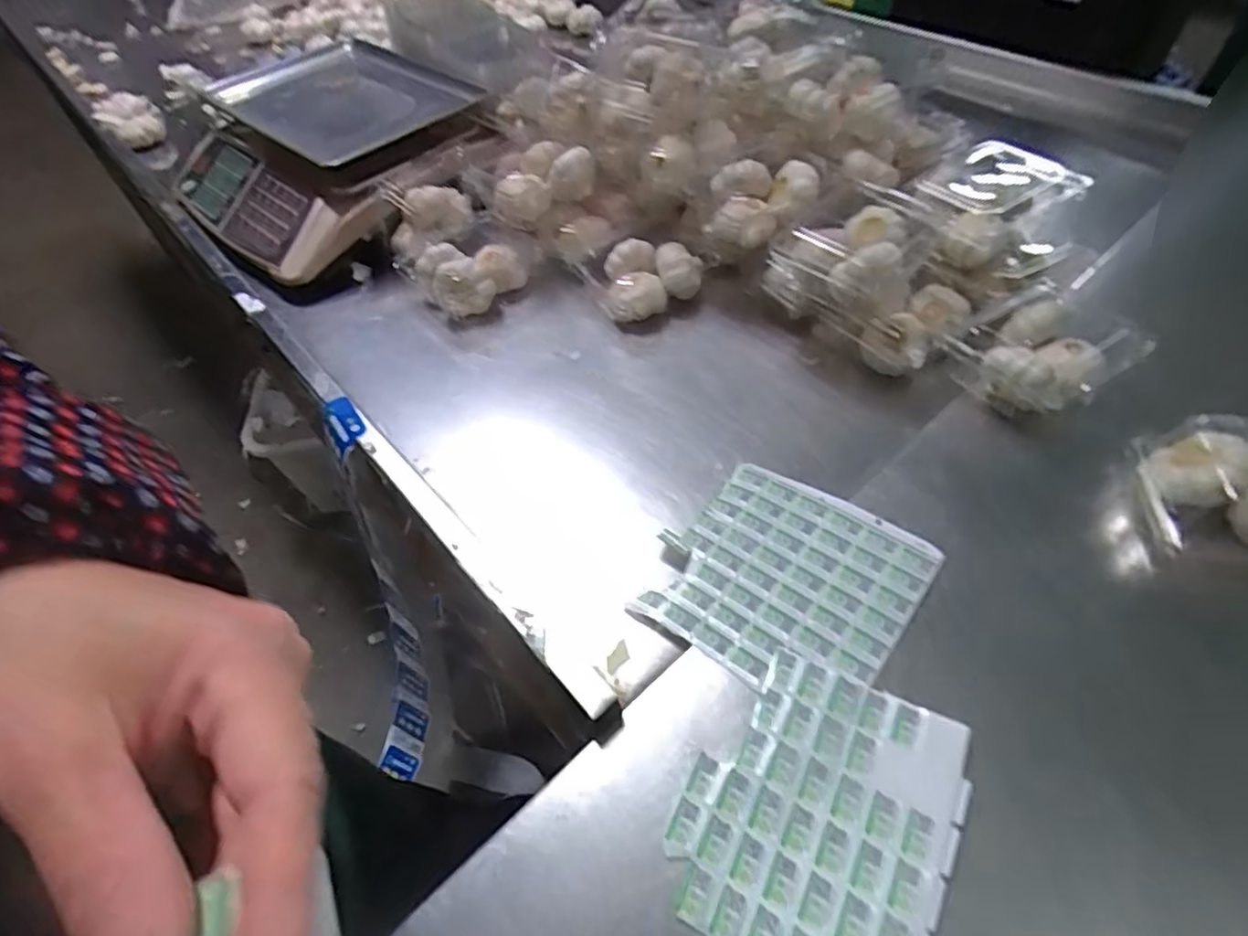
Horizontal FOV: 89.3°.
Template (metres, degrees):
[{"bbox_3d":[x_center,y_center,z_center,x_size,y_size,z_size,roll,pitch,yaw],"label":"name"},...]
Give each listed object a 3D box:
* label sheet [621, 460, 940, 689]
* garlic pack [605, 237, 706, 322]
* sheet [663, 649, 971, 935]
[{"bbox_3d":[0.120,0.081,0.469,0.167,0.008,0.166,29,59,26],"label":"label sheet"},{"bbox_3d":[0.031,-0.192,0.674,0.101,0.060,0.086,-3,50,3],"label":"garlic pack"},{"bbox_3d":[0.113,0.201,0.371,0.142,0.004,0.166,20,59,21],"label":"sheet"}]

